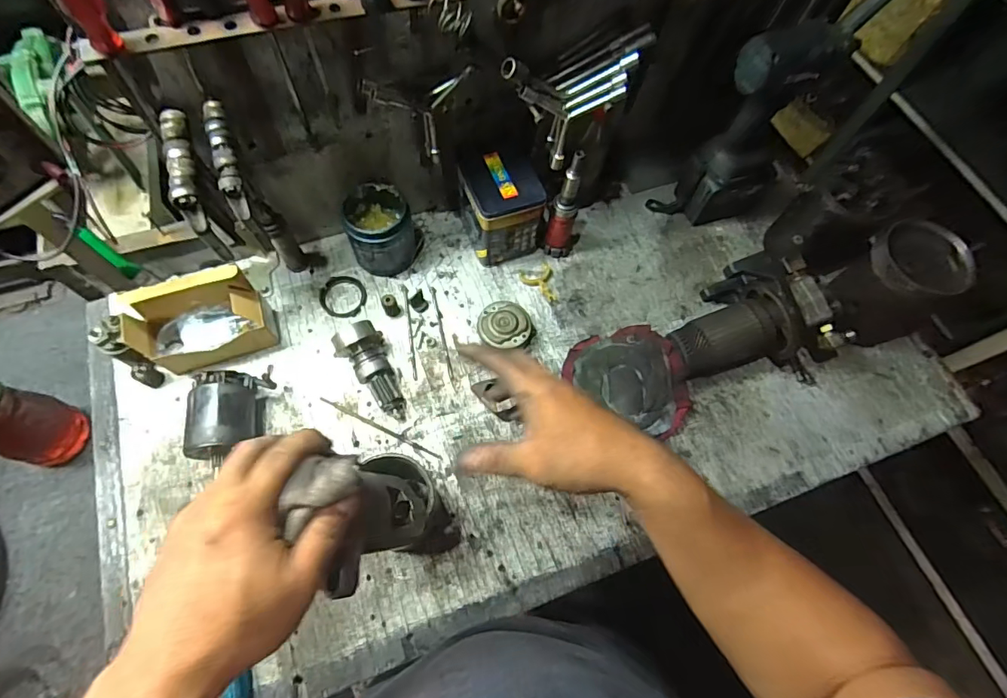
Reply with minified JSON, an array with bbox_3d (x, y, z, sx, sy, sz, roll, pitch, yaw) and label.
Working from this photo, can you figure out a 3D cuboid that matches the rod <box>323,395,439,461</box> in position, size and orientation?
[{"bbox_3d":[-0.159,0.102,0.635,0.176,0.004,0.006,25,67,8],"label":"rod"}]

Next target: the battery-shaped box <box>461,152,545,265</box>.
[{"bbox_3d":[-0.003,-0.201,0.707,0.098,0.129,0.103,-17,68,-12],"label":"battery-shaped box"}]

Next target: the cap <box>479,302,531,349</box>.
[{"bbox_3d":[0.001,-0.029,0.682,0.071,0.032,0.067,2,66,-4],"label":"cap"}]

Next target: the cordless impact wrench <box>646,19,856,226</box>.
[{"bbox_3d":[0.334,-0.294,0.675,0.163,0.301,0.092,-27,71,-15],"label":"cordless impact wrench"}]

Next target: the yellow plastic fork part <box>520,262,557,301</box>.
[{"bbox_3d":[0.056,-0.095,0.725,0.046,0.007,0.061,-18,68,-11],"label":"yellow plastic fork part"}]

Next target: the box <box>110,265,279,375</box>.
[{"bbox_3d":[-0.381,-0.035,0.621,0.145,0.110,0.081,-15,68,-11],"label":"box"}]

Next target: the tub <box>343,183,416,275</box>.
[{"bbox_3d":[-0.173,-0.165,0.693,0.086,0.099,0.087,2,66,-4],"label":"tub"}]

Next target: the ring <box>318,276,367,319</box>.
[{"bbox_3d":[-0.231,-0.076,0.704,0.067,0.005,0.064,2,66,-4],"label":"ring"}]

